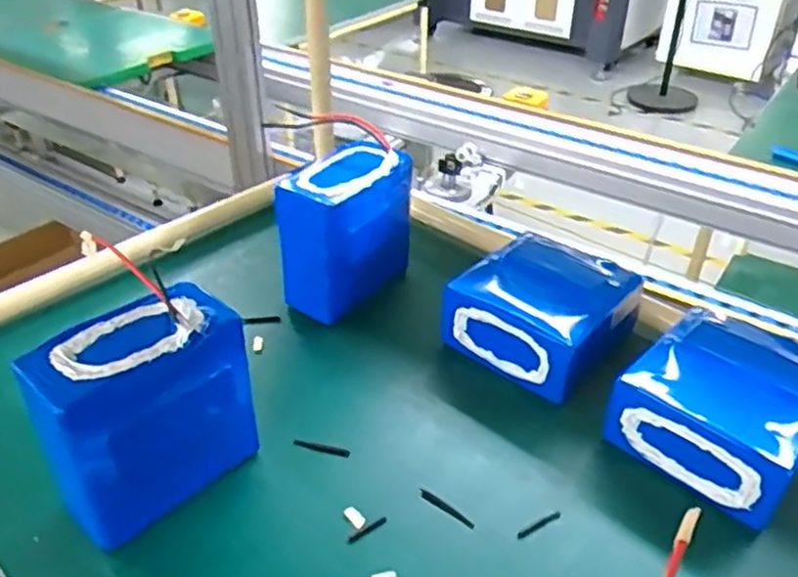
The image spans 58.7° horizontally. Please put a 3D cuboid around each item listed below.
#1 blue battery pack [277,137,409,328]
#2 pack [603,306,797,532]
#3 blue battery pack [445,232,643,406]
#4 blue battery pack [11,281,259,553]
[{"bbox_3d":[-0.055,-0.059,0.772,0.092,0.156,0.136,22,41,27],"label":"blue battery pack"},{"bbox_3d":[0.280,0.106,0.611,0.146,0.098,0.142,30,45,34],"label":"pack"},{"bbox_3d":[0.147,0.028,0.724,0.149,0.099,0.142,28,44,33],"label":"blue battery pack"},{"bbox_3d":[-0.196,0.106,0.566,0.155,0.167,0.088,-26,44,-32],"label":"blue battery pack"}]

